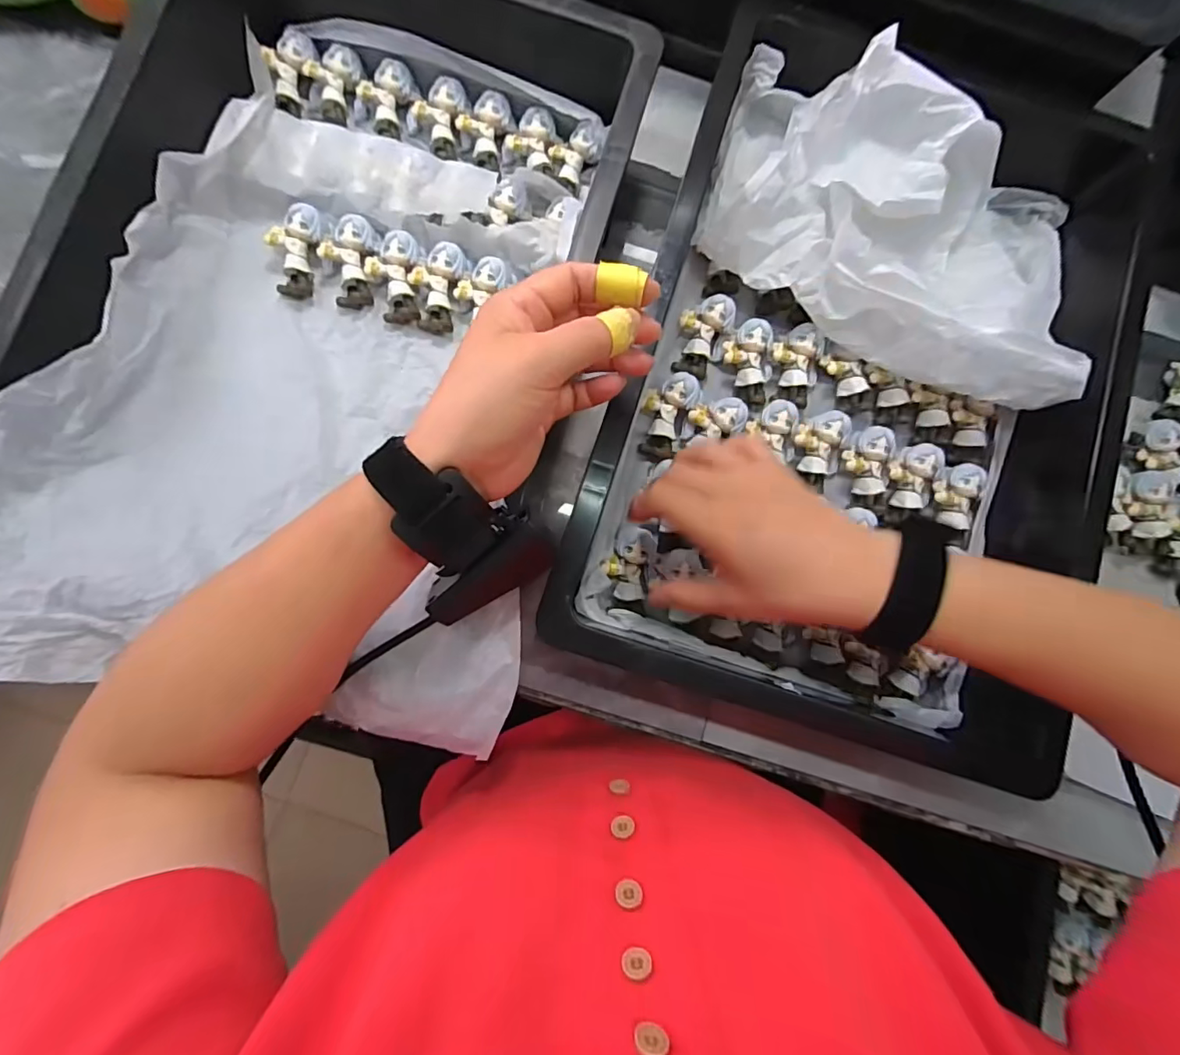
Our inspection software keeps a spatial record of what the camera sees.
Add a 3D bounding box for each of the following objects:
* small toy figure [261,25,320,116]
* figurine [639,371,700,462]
[{"bbox_3d":[-0.222,-0.337,0.386,0.031,0.016,0.052,17,101,0],"label":"small toy figure"},{"bbox_3d":[0.057,-0.079,0.378,0.038,0.020,0.061,11,83,-2],"label":"figurine"}]

